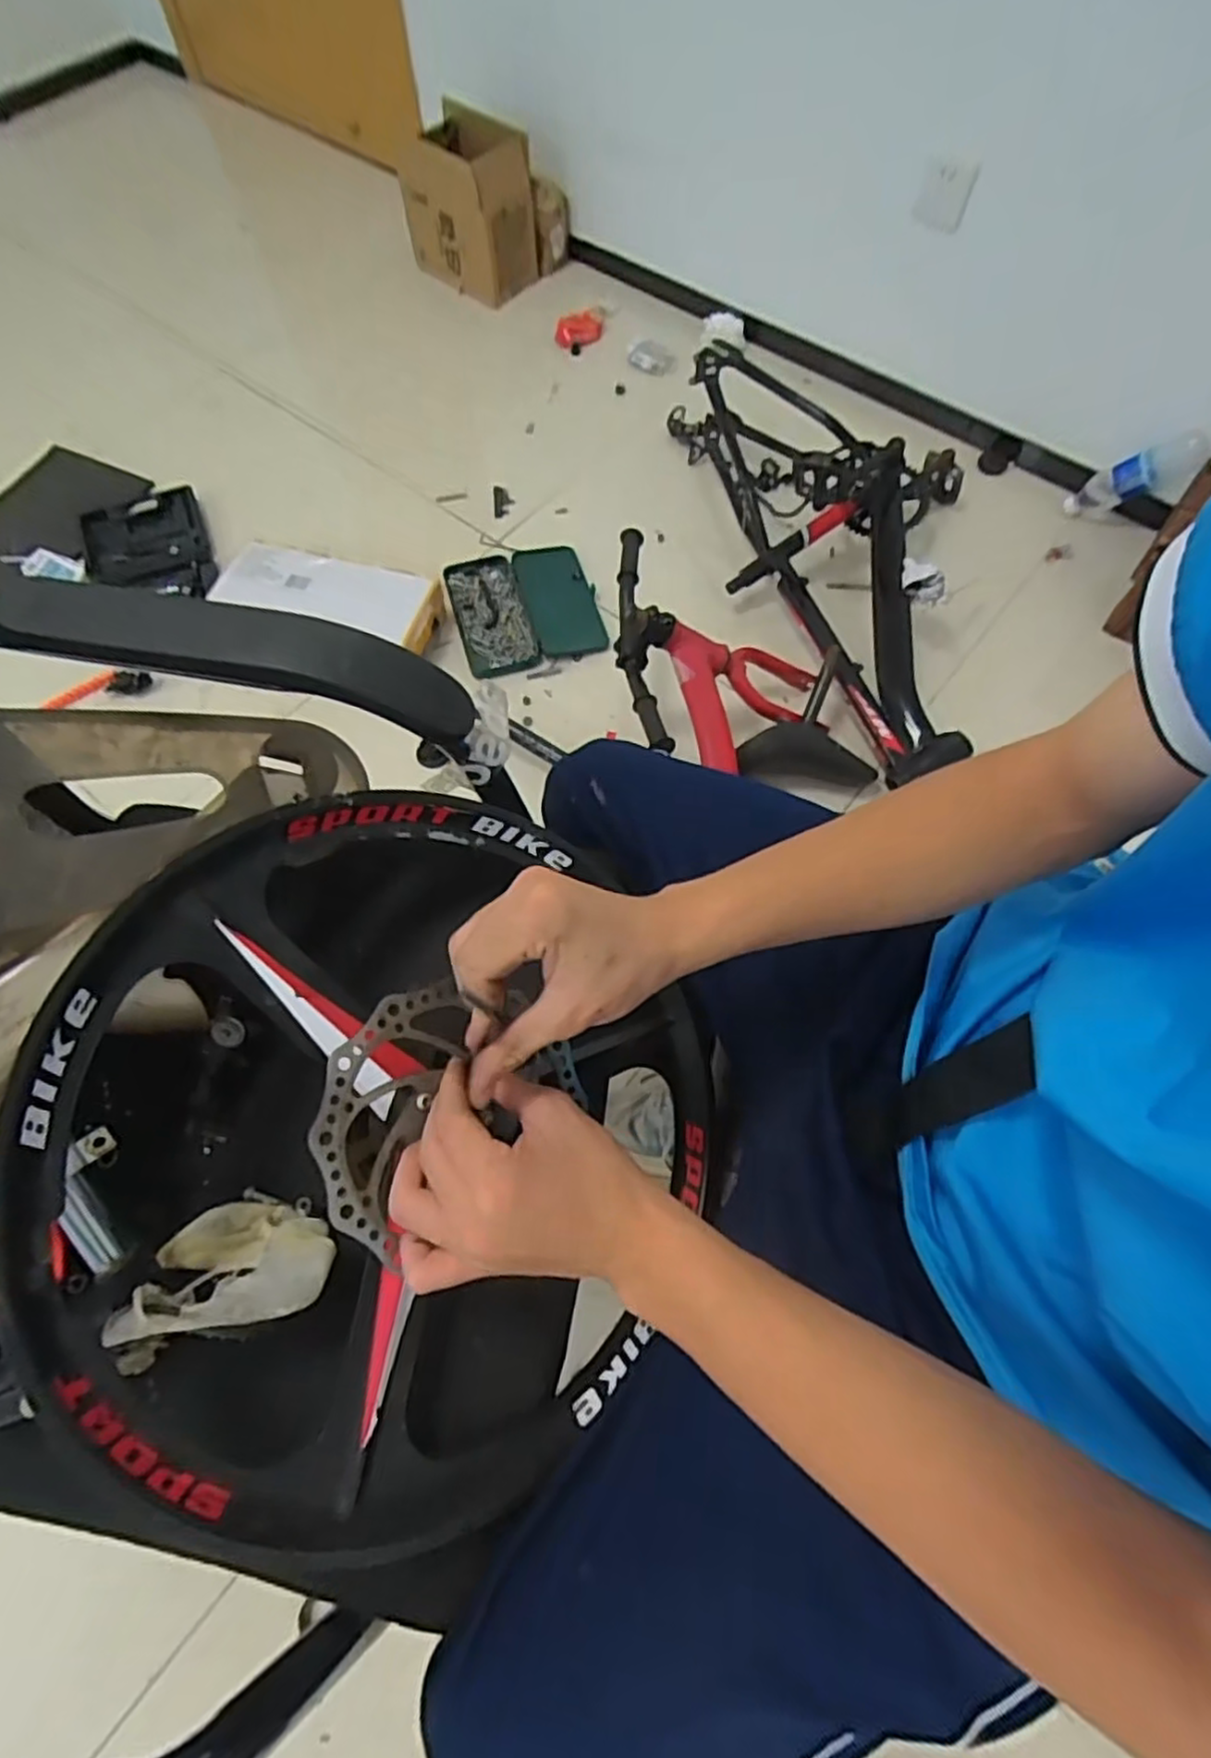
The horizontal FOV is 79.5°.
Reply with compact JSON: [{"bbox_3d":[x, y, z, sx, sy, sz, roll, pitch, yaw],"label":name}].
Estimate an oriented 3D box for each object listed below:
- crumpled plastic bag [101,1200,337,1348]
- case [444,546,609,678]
[{"bbox_3d":[-0.218,0.221,0.425,0.114,0.098,0.061,-7,67,-4],"label":"crumpled plastic bag"},{"bbox_3d":[-0.142,-0.477,1.279,0.243,0.031,0.256,-16,66,-7],"label":"case"}]

